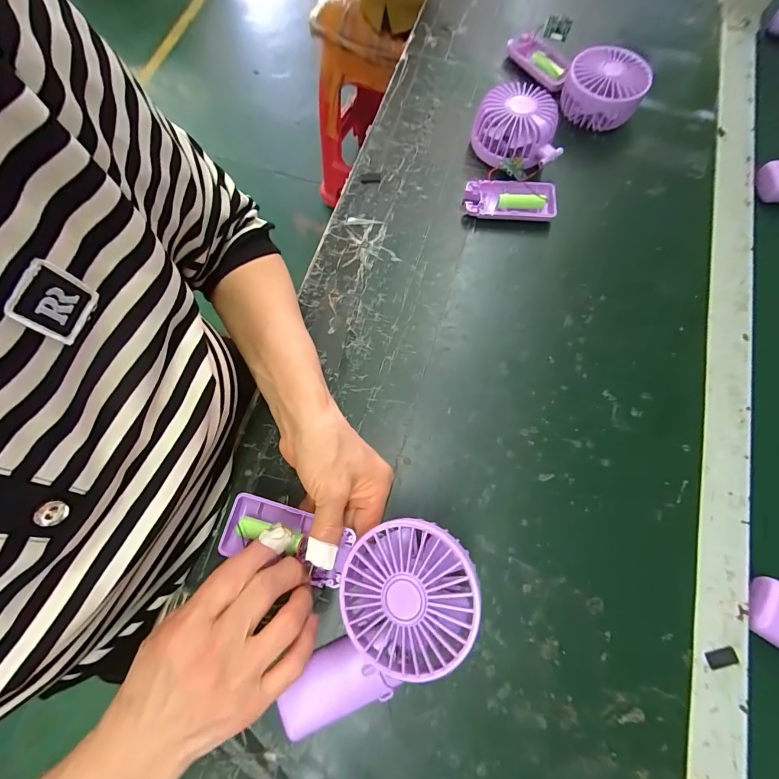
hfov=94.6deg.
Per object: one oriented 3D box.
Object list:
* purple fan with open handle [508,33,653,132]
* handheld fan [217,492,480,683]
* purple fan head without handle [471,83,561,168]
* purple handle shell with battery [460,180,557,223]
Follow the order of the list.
[{"bbox_3d":[0.222,-0.379,0.423,0.083,0.044,0.175,-23,75,-7],"label":"purple fan with open handle"},{"bbox_3d":[-0.032,0.118,0.239,0.176,0.027,0.083,11,73,22],"label":"handheld fan"},{"bbox_3d":[0.139,-0.283,0.392,0.094,0.047,0.080,11,74,3],"label":"purple fan head without handle"},{"bbox_3d":[0.127,-0.200,0.385,0.094,0.018,0.043,5,73,1],"label":"purple handle shell with battery"}]

